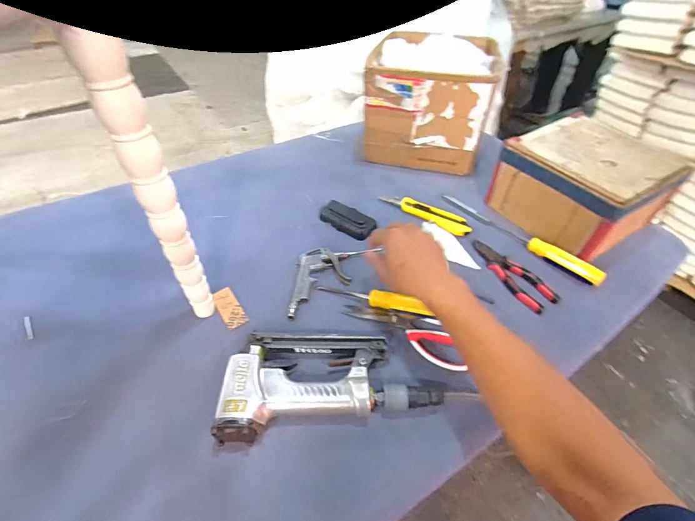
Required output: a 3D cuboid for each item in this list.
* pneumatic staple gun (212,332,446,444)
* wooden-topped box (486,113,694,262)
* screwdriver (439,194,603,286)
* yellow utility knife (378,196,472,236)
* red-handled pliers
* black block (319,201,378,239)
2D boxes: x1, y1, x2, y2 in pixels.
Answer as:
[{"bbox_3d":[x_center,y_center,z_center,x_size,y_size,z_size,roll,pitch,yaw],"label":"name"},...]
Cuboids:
[{"bbox_3d":[-0.024,0.138,0.434,0.242,0.043,0.120,-4,47,-6],"label":"pneumatic staple gun"},{"bbox_3d":[0.409,-0.134,0.630,0.217,0.127,0.210,-20,49,-20],"label":"wooden-topped box"},{"bbox_3d":[0.288,-0.057,0.619,0.026,0.029,0.303,-28,54,-26],"label":"screwdriver"},{"bbox_3d":[0.144,-0.092,0.667,0.180,0.028,0.038,32,53,24],"label":"yellow utility knife"},{"bbox_3d":[0.260,0.021,0.575,0.049,0.025,0.151,-22,51,-22],"label":"red-handled pliers"},{"bbox_3d":[0.000,-0.071,0.645,0.112,0.019,0.057,33,54,26],"label":"black block"}]

